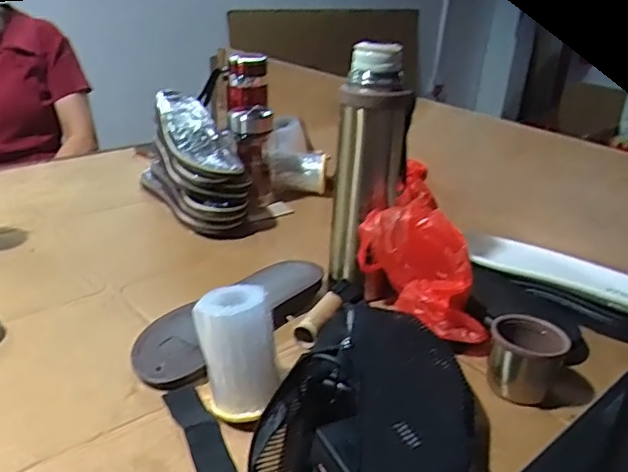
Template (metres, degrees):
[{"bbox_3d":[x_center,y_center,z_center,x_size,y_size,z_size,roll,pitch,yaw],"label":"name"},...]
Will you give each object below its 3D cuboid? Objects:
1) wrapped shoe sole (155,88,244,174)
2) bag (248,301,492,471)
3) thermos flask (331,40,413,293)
[{"bbox_3d":[-0.194,-0.172,0.920,0.099,0.028,0.257,-9,42,-25],"label":"wrapped shoe sole"},{"bbox_3d":[0.059,0.153,0.491,0.179,0.073,0.241,11,27,16],"label":"bag"},{"bbox_3d":[0.066,-0.080,0.696,0.071,0.275,0.073,26,34,38],"label":"thermos flask"}]

